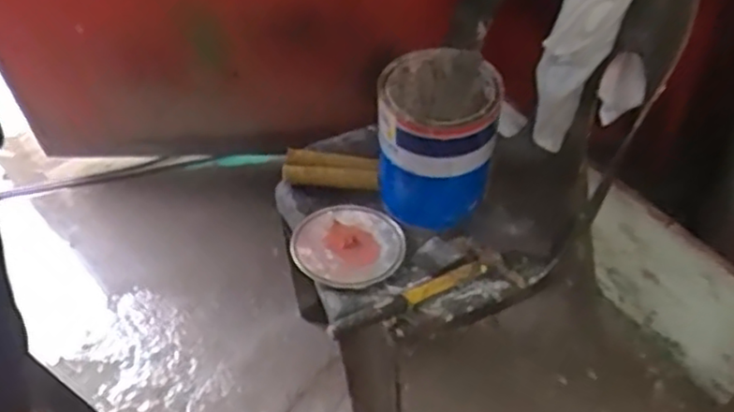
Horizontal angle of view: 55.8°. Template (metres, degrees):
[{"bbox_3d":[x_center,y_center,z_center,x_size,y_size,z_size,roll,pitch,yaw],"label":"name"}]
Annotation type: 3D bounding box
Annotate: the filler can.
[{"bbox_3d":[0.100,-0.097,0.967,0.151,0.198,0.180,8,49,11],"label":"filler can"}]

